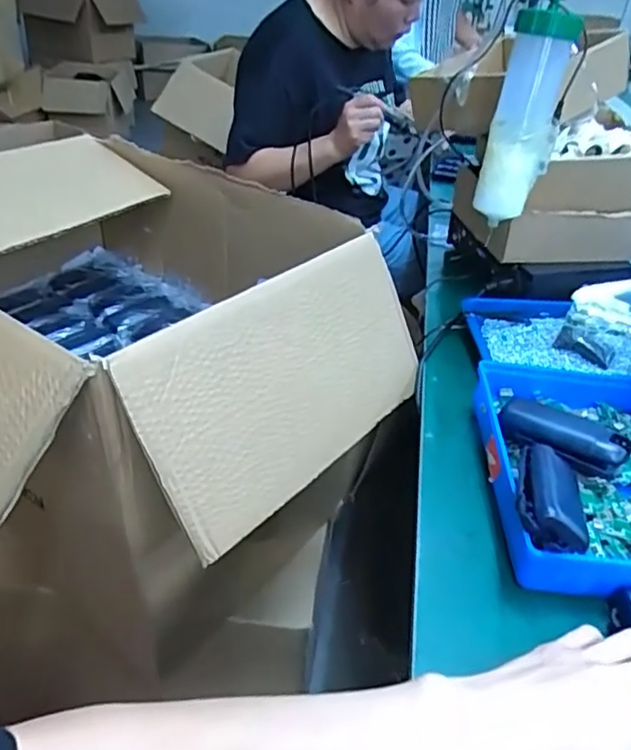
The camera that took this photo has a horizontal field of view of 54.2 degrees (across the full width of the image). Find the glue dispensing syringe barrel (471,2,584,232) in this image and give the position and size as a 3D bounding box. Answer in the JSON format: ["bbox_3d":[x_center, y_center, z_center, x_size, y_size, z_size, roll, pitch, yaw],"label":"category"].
[{"bbox_3d":[0.211,-0.254,0.622,0.065,0.188,0.052,15,36,14],"label":"glue dispensing syringe barrel"}]

